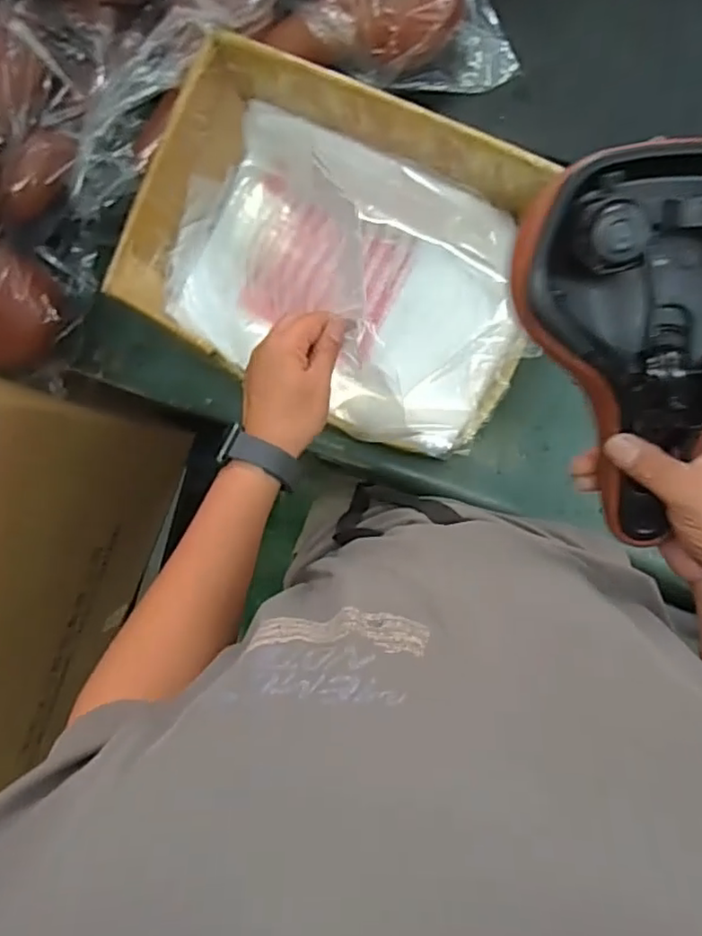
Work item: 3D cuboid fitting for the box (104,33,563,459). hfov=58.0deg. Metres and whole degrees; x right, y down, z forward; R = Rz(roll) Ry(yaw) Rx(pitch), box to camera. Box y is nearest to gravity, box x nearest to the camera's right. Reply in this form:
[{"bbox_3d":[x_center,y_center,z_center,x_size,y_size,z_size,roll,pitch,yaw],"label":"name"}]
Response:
[{"bbox_3d":[-0.022,-0.229,0.716,0.395,0.160,0.300,26,94,8],"label":"box"}]

